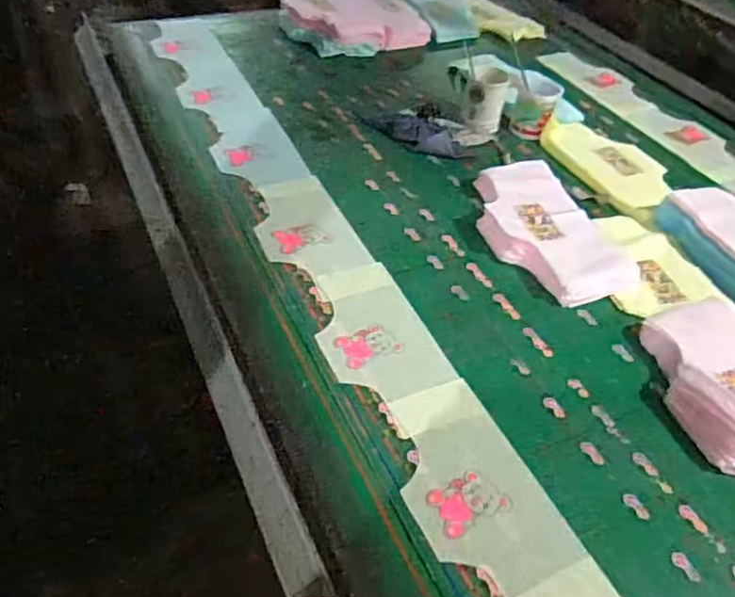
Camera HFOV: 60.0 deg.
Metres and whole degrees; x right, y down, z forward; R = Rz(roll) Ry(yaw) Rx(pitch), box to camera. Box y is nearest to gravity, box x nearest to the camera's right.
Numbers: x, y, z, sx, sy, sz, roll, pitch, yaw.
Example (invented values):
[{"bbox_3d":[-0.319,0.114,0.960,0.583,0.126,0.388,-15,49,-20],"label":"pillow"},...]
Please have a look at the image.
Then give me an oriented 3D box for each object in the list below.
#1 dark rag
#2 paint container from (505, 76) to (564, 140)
[{"bbox_3d":[0.094,-0.334,1.280,0.246,0.022,0.094,26,47,21],"label":"dark rag"},{"bbox_3d":[0.338,-0.388,1.312,0.097,0.108,0.091,19,45,15],"label":"paint container"}]

